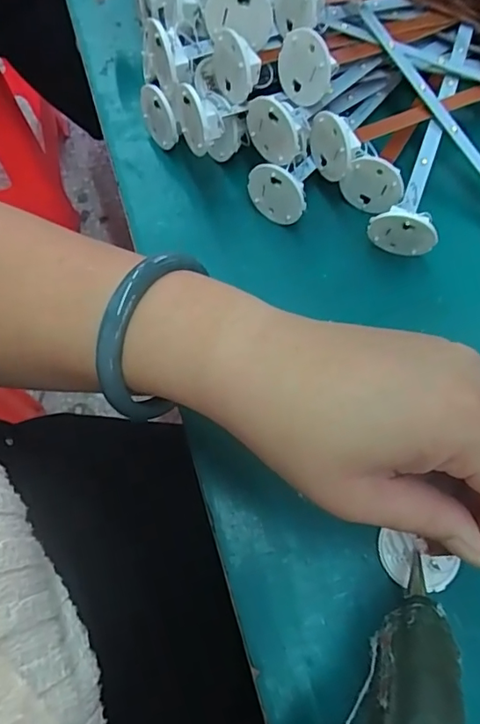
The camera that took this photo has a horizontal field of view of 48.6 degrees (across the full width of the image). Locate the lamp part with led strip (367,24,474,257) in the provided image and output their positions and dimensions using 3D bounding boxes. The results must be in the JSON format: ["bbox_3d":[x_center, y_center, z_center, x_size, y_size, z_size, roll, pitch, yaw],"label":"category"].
[{"bbox_3d":[0.126,-0.145,0.337,0.037,0.031,0.172,21,70,7],"label":"lamp part with led strip"}]

